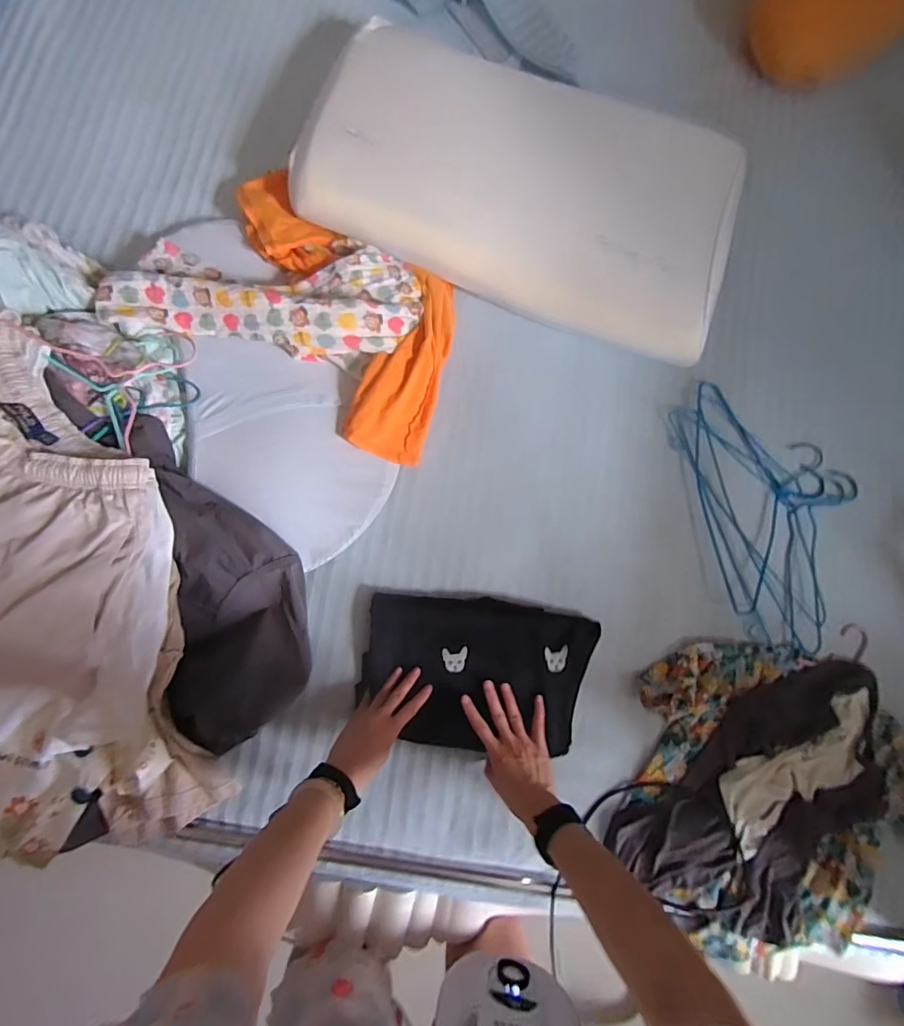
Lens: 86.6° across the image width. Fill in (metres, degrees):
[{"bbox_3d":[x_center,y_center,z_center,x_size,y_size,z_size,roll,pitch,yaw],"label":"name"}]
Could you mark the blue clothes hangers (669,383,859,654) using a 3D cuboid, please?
[{"bbox_3d":[0.529,-0.013,0.770,0.273,0.026,0.431,-16,83,-9],"label":"blue clothes hangers"}]

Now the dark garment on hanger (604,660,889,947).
[{"bbox_3d":[0.465,0.410,0.698,0.459,0.049,0.251,-39,87,-11],"label":"dark garment on hanger"}]

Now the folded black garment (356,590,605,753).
[{"bbox_3d":[0.036,0.239,0.674,0.322,0.039,0.222,6,84,-3],"label":"folded black garment"}]

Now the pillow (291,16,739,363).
[{"bbox_3d":[0.124,-0.502,0.741,0.666,0.127,0.330,17,81,-3],"label":"pillow"}]

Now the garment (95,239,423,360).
[{"bbox_3d":[-0.261,-0.310,0.681,0.429,0.060,0.162,1,80,-7],"label":"garment"}]

